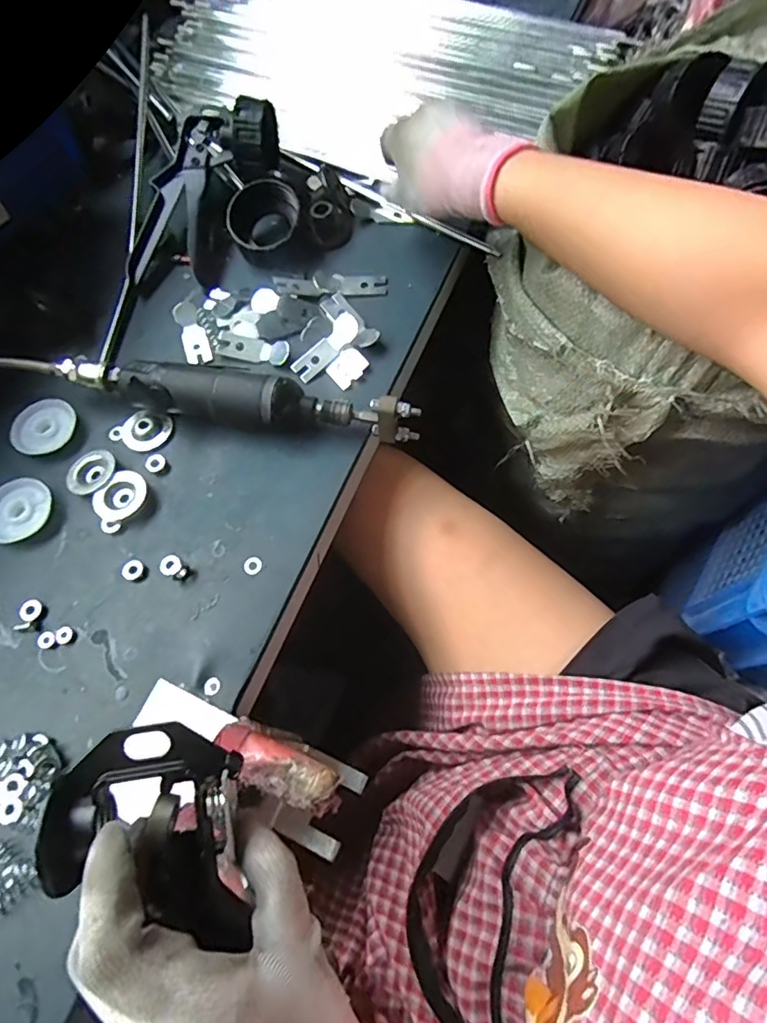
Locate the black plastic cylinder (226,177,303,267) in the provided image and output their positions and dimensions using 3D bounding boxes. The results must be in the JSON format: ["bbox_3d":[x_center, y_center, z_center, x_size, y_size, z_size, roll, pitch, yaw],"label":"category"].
[{"bbox_3d":[-0.105,-0.258,0.473,0.067,0.035,0.061,-14,67,-4],"label":"black plastic cylinder"}]

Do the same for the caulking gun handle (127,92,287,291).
[{"bbox_3d":[-0.167,-0.301,0.479,0.104,0.055,0.206,18,69,10],"label":"caulking gun handle"}]

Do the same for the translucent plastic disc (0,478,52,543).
[{"bbox_3d":[-0.272,-0.001,0.392,0.046,0.006,0.048,1,68,-2],"label":"translucent plastic disc"}]

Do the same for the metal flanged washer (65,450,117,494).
[{"bbox_3d":[-0.221,-0.031,0.401,0.036,0.006,0.035,1,68,-2],"label":"metal flanged washer"}]

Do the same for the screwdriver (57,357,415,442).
[{"bbox_3d":[-0.114,-0.086,0.399,0.282,0.040,0.039,9,67,6],"label":"screwdriver"}]

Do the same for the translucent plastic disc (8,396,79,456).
[{"bbox_3d":[-0.271,-0.068,0.420,0.049,0.005,0.049,1,68,-2],"label":"translucent plastic disc"}]

